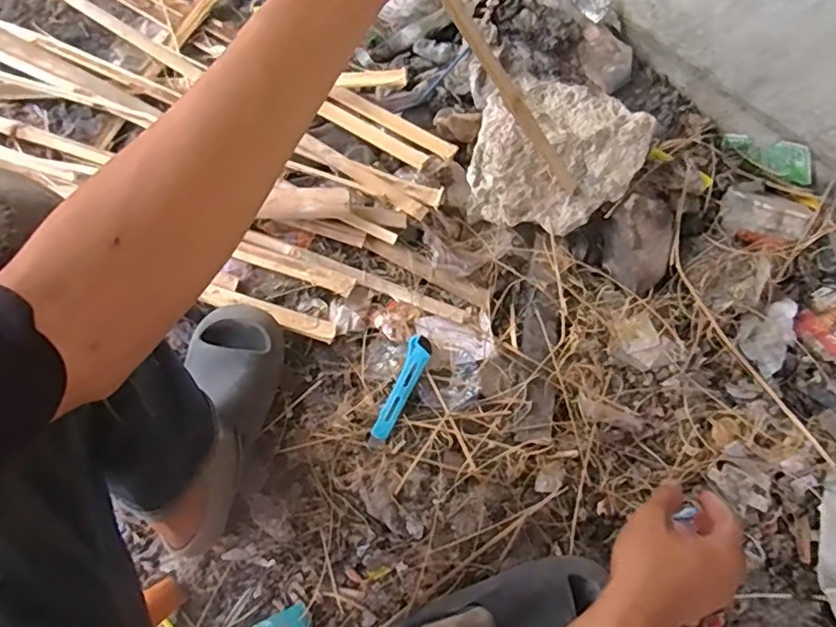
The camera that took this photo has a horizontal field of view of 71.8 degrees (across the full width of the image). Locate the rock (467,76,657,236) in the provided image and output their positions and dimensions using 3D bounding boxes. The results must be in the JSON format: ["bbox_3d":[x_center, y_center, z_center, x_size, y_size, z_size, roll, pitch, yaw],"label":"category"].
[{"bbox_3d":[0.190,-0.215,0.799,0.216,0.110,0.194,15,77,3],"label":"rock"}]

